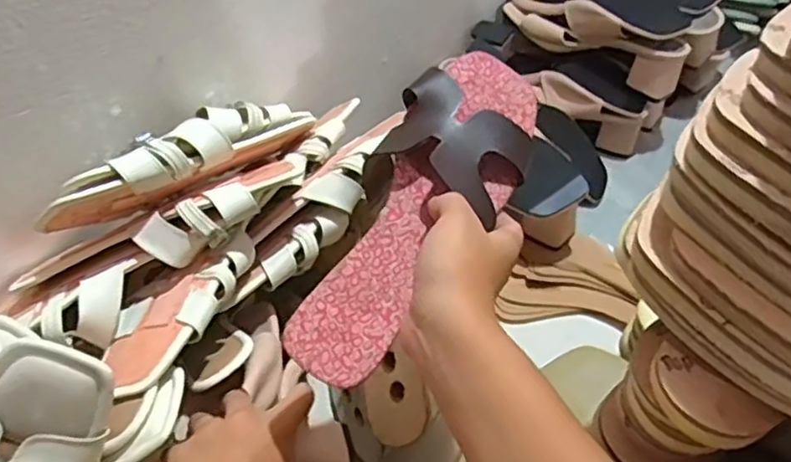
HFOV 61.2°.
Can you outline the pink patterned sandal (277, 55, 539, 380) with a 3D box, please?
[{"bbox_3d":[0.014,-0.020,0.412,0.088,0.039,0.236,27,73,20],"label":"pink patterned sandal"}]

